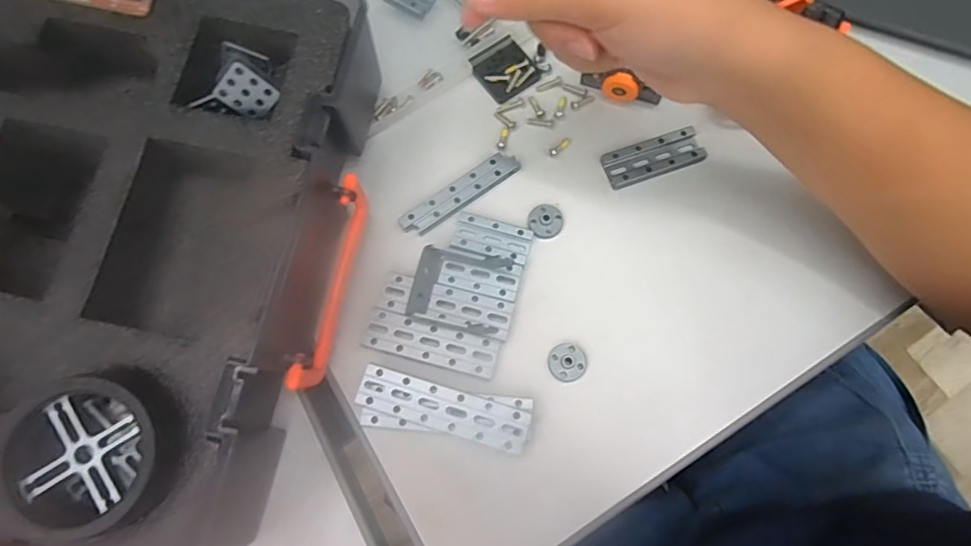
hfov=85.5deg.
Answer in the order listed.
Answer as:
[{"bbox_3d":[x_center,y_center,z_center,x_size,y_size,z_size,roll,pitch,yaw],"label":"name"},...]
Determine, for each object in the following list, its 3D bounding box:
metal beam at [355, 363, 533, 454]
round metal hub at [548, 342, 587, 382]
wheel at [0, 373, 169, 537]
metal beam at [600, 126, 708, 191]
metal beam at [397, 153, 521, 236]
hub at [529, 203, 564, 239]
[{"bbox_3d":[-0.023,0.075,0.290,0.094,0.004,0.024,15,74,6],"label":"metal beam"},{"bbox_3d":[0.048,0.052,0.306,0.023,0.005,0.021,0,73,1],"label":"round metal hub"},{"bbox_3d":[-0.168,0.076,0.223,0.057,0.022,0.062,0,73,1],"label":"wheel"},{"bbox_3d":[0.109,-0.075,0.342,0.063,0.009,0.026,-19,73,-4],"label":"metal beam"},{"bbox_3d":[-0.016,-0.051,0.337,0.084,0.005,0.017,-34,75,-9],"label":"metal beam"},{"bbox_3d":[0.039,-0.033,0.332,0.022,0.006,0.022,0,73,1],"label":"hub"}]

